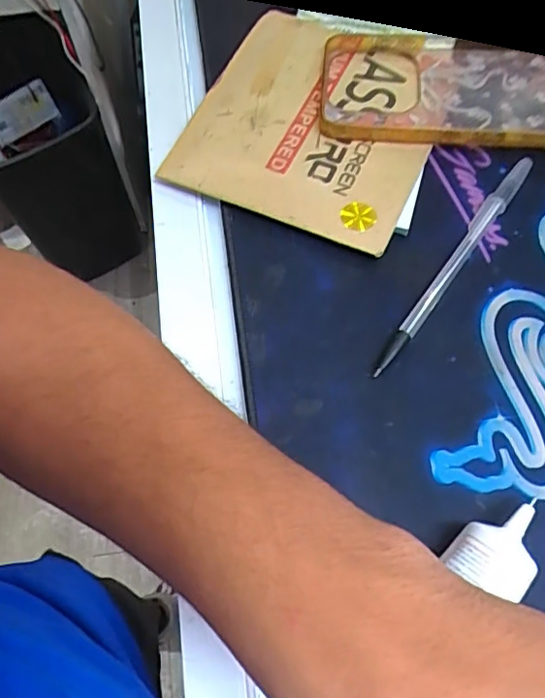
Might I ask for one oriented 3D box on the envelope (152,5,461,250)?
[{"bbox_3d":[0.026,-0.139,0.343,0.134,0.011,0.161,22,68,10],"label":"envelope"}]

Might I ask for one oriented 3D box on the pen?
[{"bbox_3d":[0.099,-0.047,0.305,0.010,0.005,0.159,32,70,15],"label":"pen"}]

